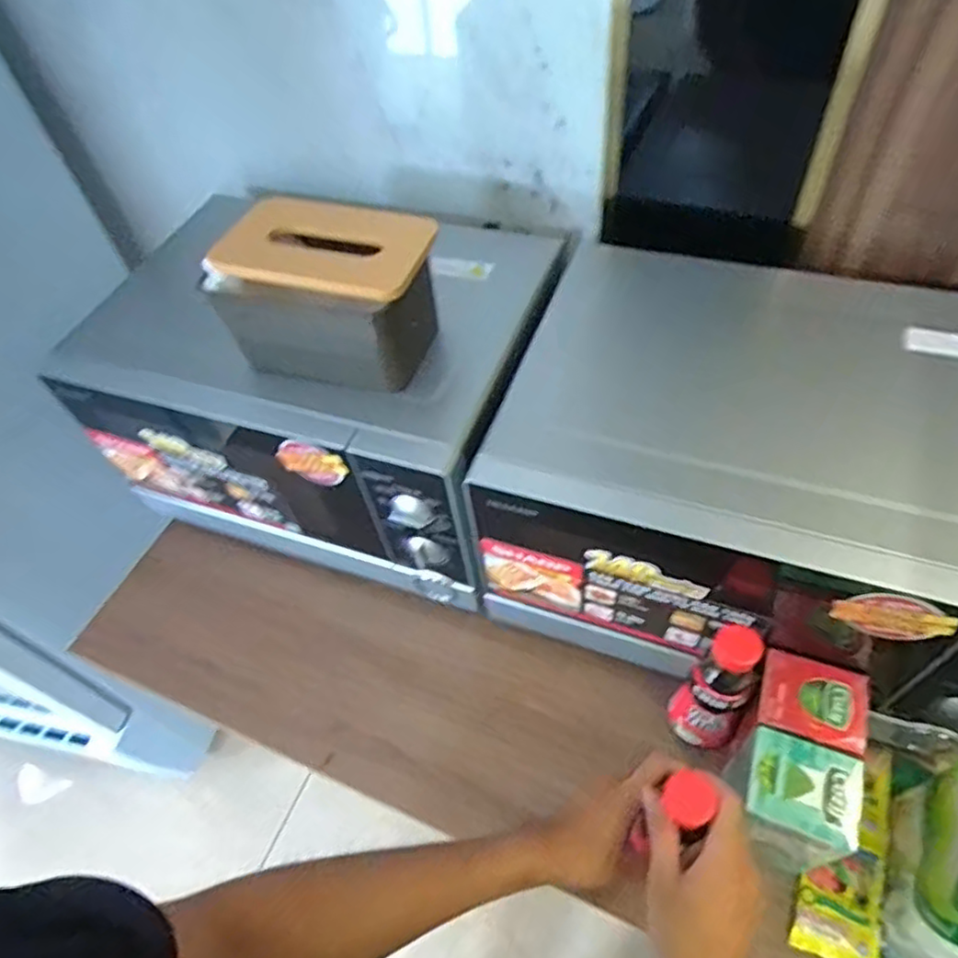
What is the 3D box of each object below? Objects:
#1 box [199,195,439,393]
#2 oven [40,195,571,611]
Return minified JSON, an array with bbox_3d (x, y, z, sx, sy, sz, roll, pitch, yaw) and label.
[{"bbox_3d":[-0.126,-0.168,0.587,0.164,0.112,0.119,16,56,17],"label":"box"},{"bbox_3d":[-0.160,-0.113,0.736,0.410,0.235,0.324,13,56,15],"label":"oven"}]

